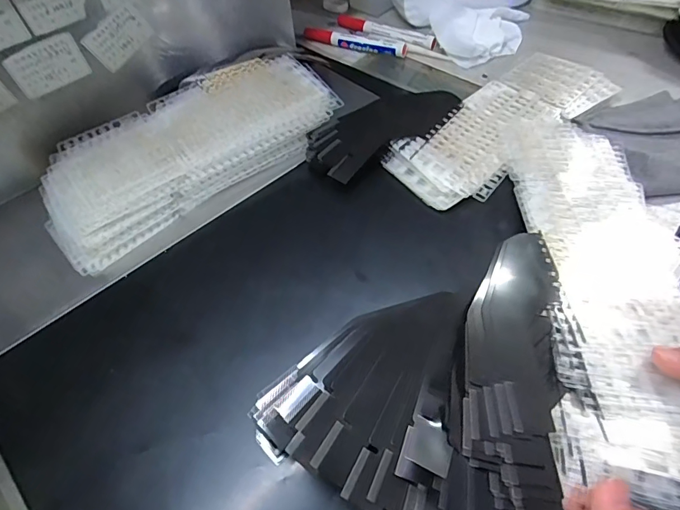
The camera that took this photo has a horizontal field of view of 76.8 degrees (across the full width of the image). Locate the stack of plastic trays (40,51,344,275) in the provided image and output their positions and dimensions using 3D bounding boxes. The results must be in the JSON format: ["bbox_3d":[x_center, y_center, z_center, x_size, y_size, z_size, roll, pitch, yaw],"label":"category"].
[{"bbox_3d":[-0.145,-0.109,0.418,0.280,0.048,0.127,-36,58,-19],"label":"stack of plastic trays"}]

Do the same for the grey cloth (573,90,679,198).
[{"bbox_3d":[0.318,-0.111,0.402,0.155,0.029,0.129,-18,54,-8],"label":"grey cloth"}]

